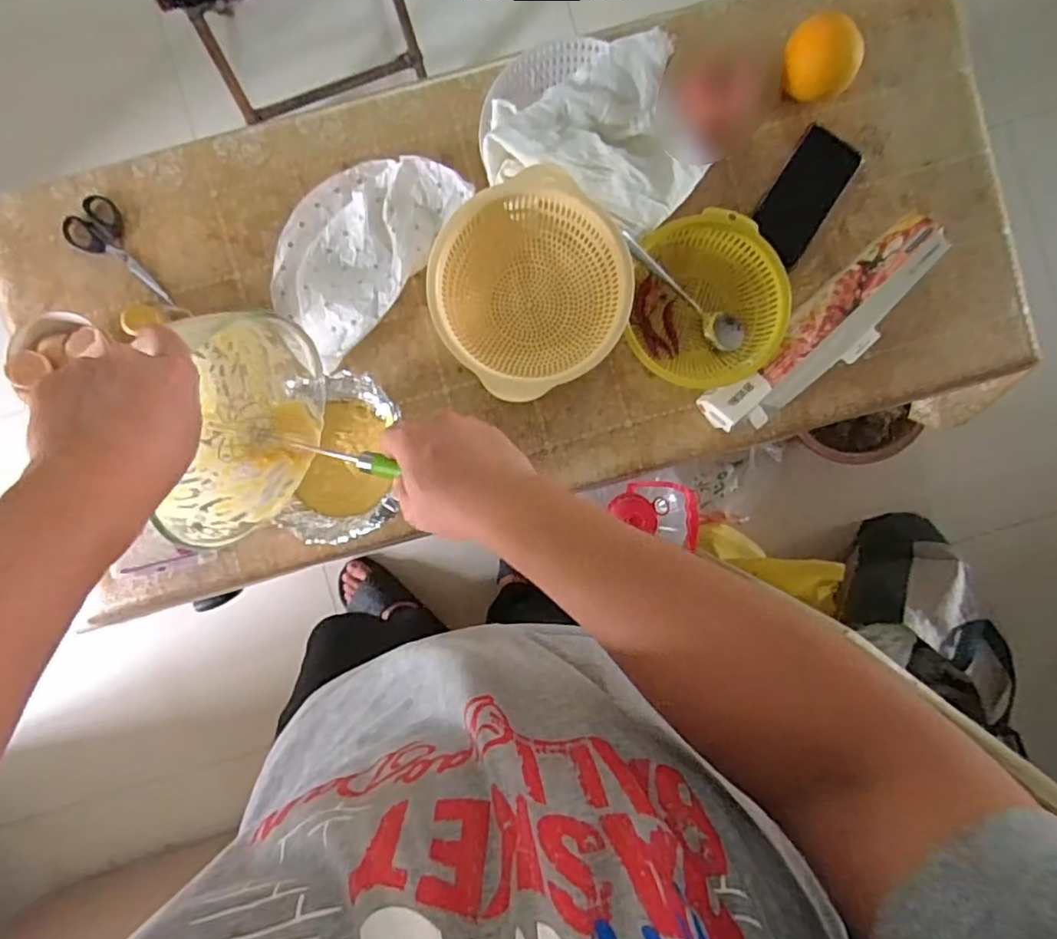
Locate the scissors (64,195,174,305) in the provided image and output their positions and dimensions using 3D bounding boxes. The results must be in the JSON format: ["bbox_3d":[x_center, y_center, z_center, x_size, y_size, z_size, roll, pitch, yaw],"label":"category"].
[{"bbox_3d":[-0.479,-0.250,0.721,0.063,0.009,0.146,-38,91,0],"label":"scissors"}]

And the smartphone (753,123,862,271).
[{"bbox_3d":[0.327,-0.326,0.733,0.074,0.011,0.155,33,90,-1],"label":"smartphone"}]

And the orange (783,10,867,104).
[{"bbox_3d":[0.322,-0.457,0.691,0.067,0.083,0.073,-23,91,-1],"label":"orange"}]

